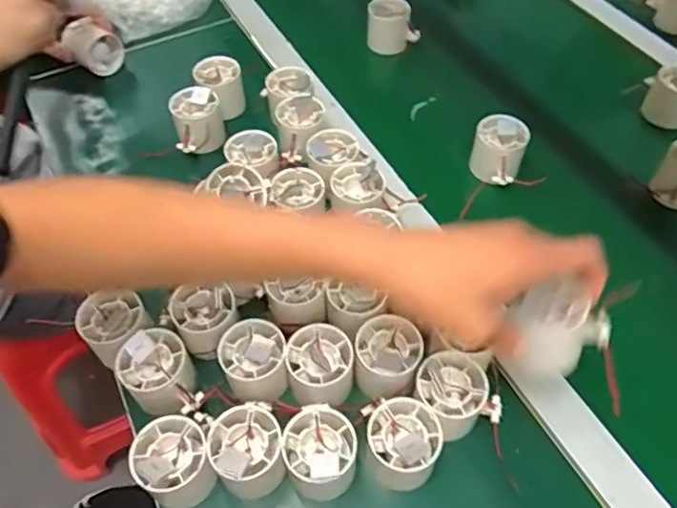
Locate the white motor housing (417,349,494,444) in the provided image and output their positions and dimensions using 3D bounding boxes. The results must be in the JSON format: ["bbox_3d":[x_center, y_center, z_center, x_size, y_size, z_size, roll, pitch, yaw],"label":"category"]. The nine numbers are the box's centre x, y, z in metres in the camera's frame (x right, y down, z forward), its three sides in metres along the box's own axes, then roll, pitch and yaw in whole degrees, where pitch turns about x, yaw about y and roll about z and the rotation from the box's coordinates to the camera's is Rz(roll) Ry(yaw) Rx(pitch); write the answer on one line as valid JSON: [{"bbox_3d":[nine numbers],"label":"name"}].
[{"bbox_3d":[0.088,0.113,0.460,0.051,0.050,0.055,0,54,0],"label":"white motor housing"}]

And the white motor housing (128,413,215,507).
[{"bbox_3d":[-0.123,0.160,0.439,0.052,0.062,0.053,0,54,0],"label":"white motor housing"}]

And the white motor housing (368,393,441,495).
[{"bbox_3d":[0.049,0.147,0.440,0.054,0.051,0.058,11,55,8],"label":"white motor housing"}]

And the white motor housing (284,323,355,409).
[{"bbox_3d":[-0.015,0.093,0.480,0.053,0.048,0.051,-1,54,0],"label":"white motor housing"}]

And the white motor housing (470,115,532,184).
[{"bbox_3d":[0.174,-0.111,0.628,0.053,0.051,0.064,12,55,9],"label":"white motor housing"}]

